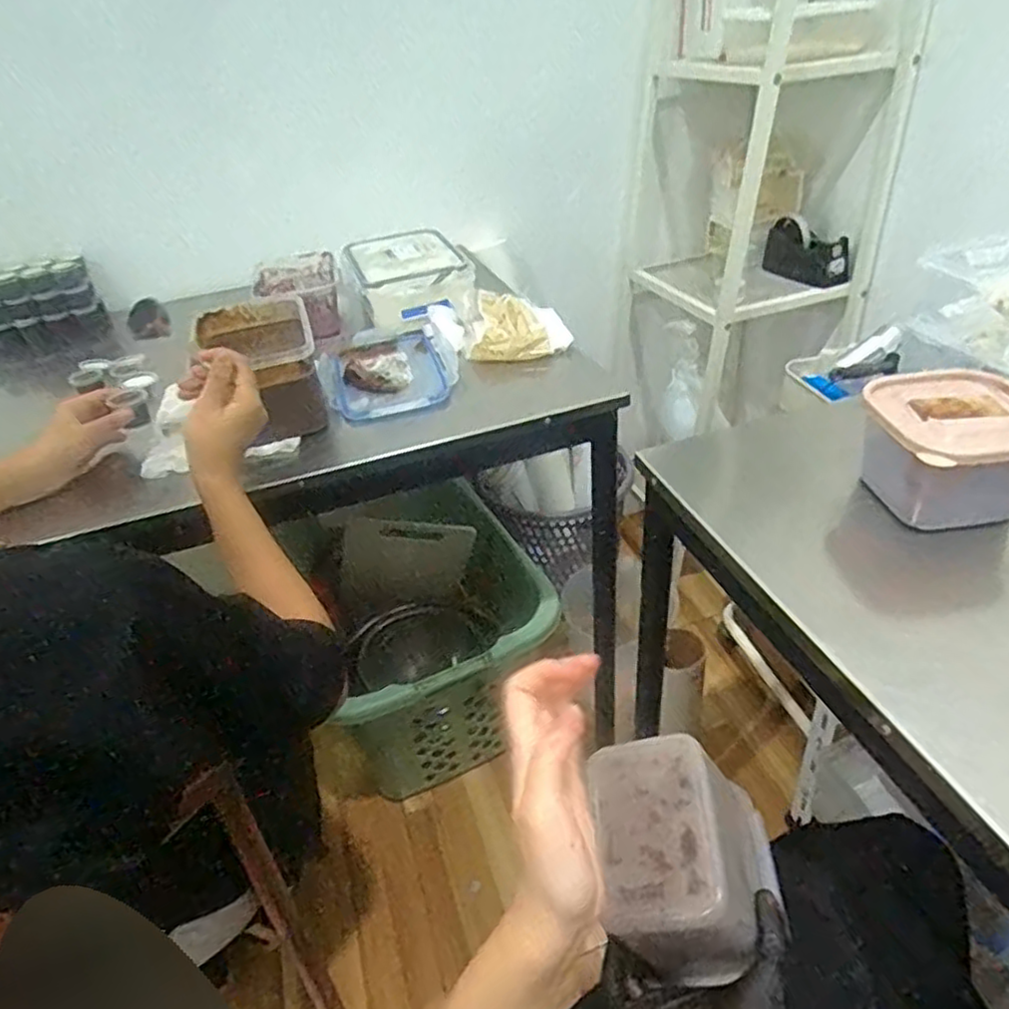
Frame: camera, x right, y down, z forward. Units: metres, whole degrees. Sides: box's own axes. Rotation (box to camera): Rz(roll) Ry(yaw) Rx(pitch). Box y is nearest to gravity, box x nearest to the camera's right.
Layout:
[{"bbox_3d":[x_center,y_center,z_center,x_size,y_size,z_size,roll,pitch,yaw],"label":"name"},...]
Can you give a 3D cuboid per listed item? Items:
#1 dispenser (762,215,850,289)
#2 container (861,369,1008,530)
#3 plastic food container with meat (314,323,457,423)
[{"bbox_3d":[0.537,-0.444,1.247,0.054,0.094,0.176,-17,38,-14],"label":"dispenser"},{"bbox_3d":[0.360,-0.045,0.573,0.116,0.082,0.120,-6,37,0],"label":"container"},{"bbox_3d":[-0.140,-0.161,0.866,0.156,0.036,0.213,-16,38,-13],"label":"plastic food container with meat"}]

